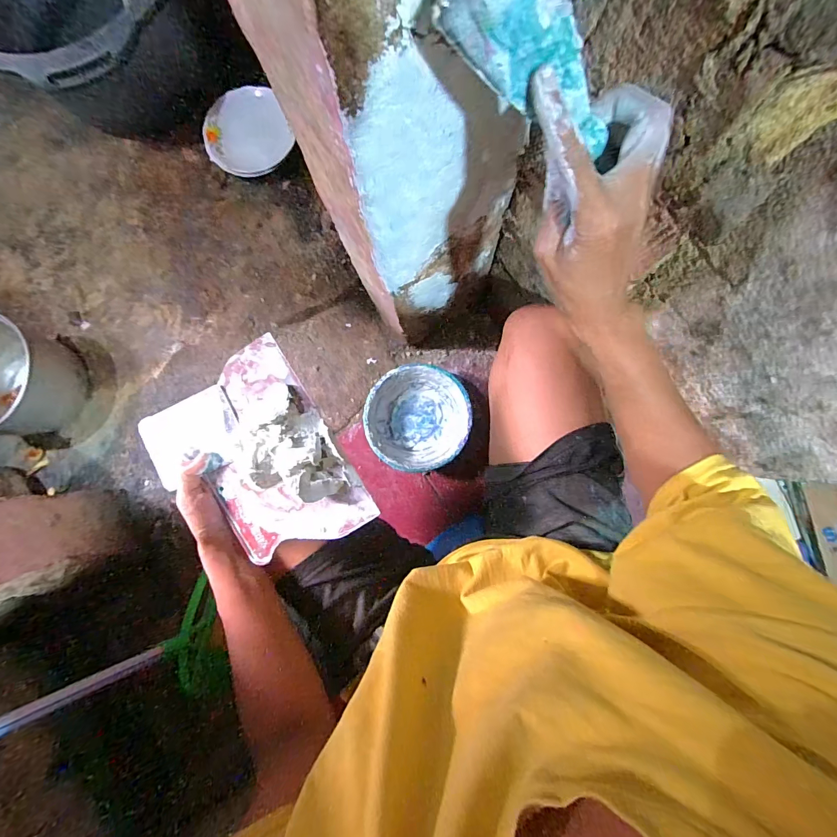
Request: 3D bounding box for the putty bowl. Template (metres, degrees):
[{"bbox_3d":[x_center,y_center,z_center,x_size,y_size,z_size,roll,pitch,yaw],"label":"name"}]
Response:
[{"bbox_3d":[0.000,0.001,0.767,0.193,0.078,0.194,0,84,3],"label":"putty bowl"}]

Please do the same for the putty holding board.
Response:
[{"bbox_3d":[-0.169,0.051,0.392,0.172,0.040,0.207,-32,84,-1],"label":"putty holding board"}]

